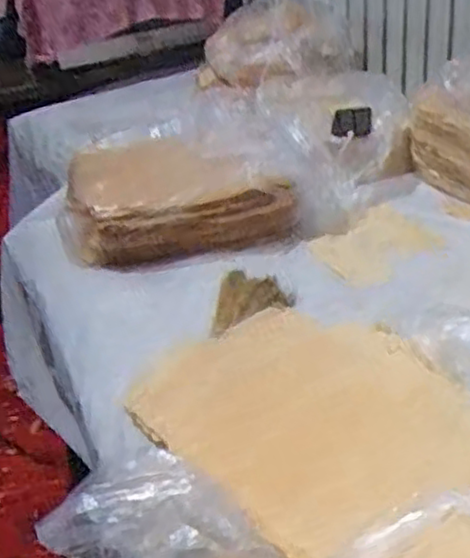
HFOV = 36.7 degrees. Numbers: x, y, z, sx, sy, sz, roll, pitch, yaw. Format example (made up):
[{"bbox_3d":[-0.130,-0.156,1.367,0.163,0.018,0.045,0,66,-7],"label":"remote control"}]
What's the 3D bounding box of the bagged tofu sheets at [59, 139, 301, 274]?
[{"bbox_3d":[-0.114,-0.144,1.292,0.391,0.152,0.242,-11,31,-11],"label":"bagged tofu sheets"}]

